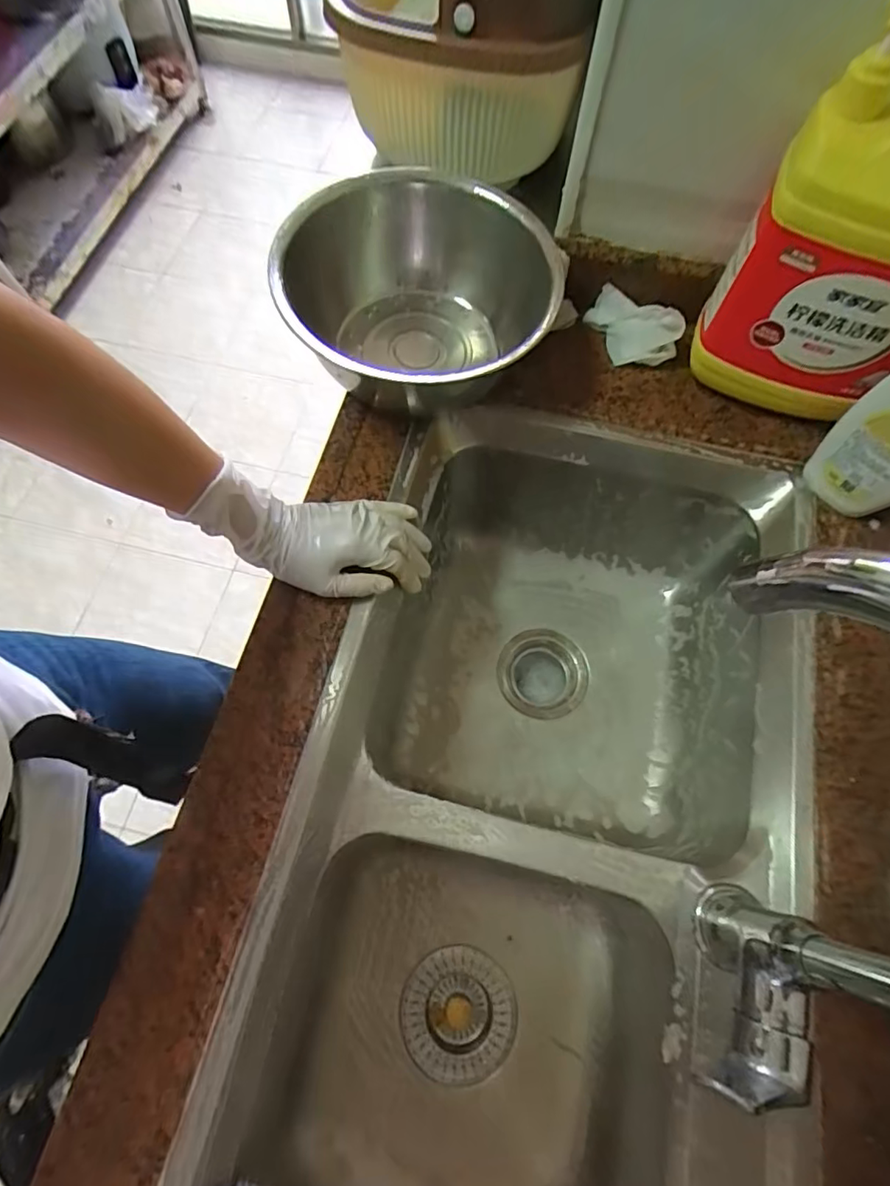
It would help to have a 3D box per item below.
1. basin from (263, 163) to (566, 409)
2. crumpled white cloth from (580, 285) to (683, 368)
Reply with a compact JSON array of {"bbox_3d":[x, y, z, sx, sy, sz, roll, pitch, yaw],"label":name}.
[{"bbox_3d":[-0.026,-0.281,0.552,0.248,0.105,0.260,0,68,0],"label":"basin"},{"bbox_3d":[0.195,-0.276,0.594,0.100,0.015,0.070,29,89,21],"label":"crumpled white cloth"}]

